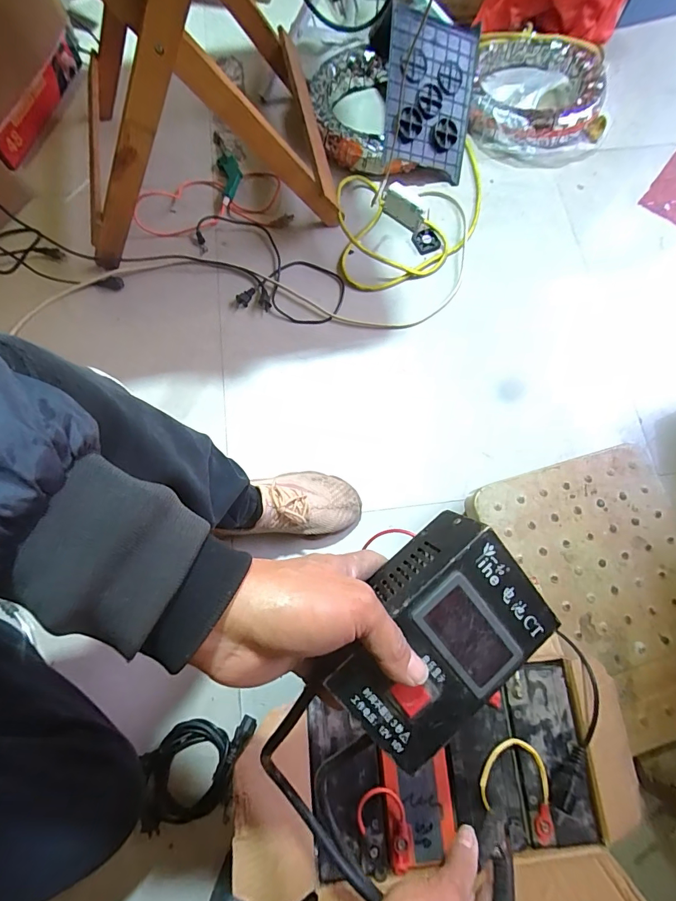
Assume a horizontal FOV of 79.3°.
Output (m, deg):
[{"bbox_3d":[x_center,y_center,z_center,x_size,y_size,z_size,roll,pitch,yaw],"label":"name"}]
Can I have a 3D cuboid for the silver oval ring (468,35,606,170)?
[{"bbox_3d":[0.473,-0.827,0.962,0.306,0.074,0.333,11,77,1],"label":"silver oval ring"}]

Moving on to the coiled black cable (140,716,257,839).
[{"bbox_3d":[-0.205,0.484,0.608,0.154,0.035,0.135,-3,77,-3],"label":"coiled black cable"}]

